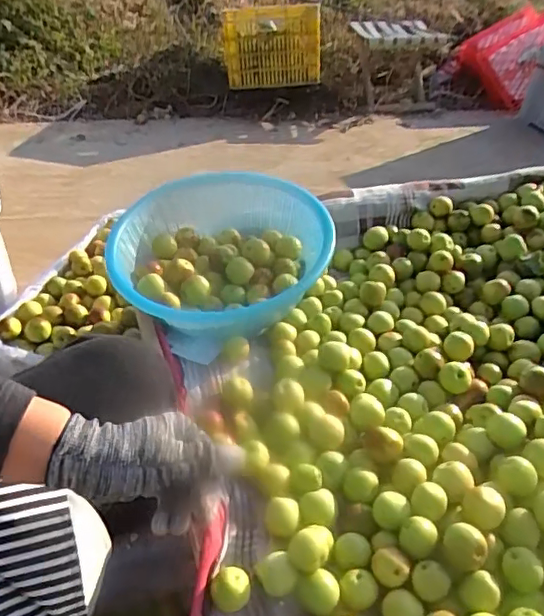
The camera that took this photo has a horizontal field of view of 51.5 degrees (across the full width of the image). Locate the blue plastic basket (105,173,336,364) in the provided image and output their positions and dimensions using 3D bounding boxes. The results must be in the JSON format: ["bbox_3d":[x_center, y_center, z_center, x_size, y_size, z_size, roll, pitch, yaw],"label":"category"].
[{"bbox_3d":[-0.066,-0.064,0.730,0.268,0.116,0.266,5,39,-1],"label":"blue plastic basket"}]

